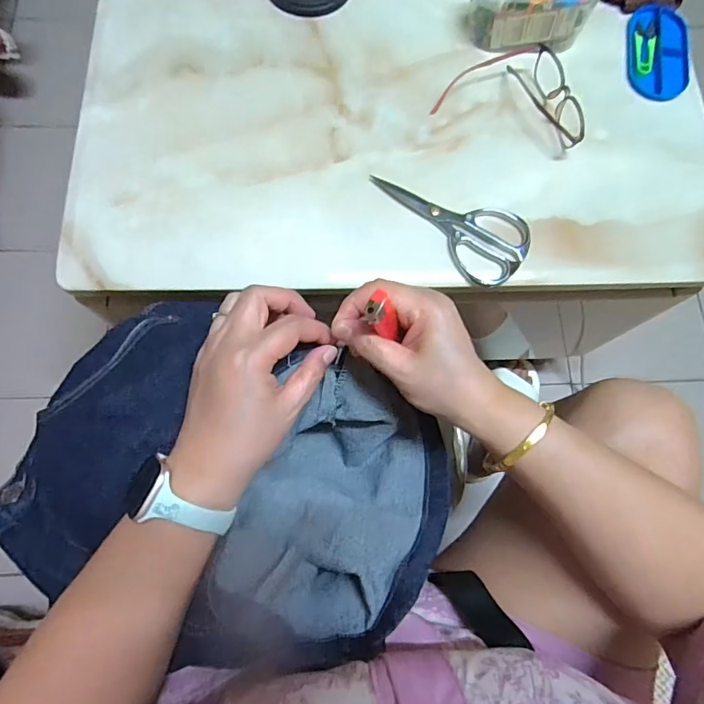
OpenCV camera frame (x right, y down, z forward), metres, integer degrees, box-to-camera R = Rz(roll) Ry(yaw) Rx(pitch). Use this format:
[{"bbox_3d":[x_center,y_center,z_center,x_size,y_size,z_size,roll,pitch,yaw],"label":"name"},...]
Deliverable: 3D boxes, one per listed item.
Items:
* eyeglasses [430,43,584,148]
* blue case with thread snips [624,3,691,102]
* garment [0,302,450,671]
[{"bbox_3d":[0.193,-0.304,0.539,0.167,0.036,0.115,23,73,4],"label":"eyeglasses"},{"bbox_3d":[0.379,-0.373,0.577,0.076,0.011,0.150,9,73,0],"label":"blue case with thread snips"},{"bbox_3d":[-0.106,0.101,0.379,0.342,0.113,0.221,21,73,6],"label":"garment"}]

